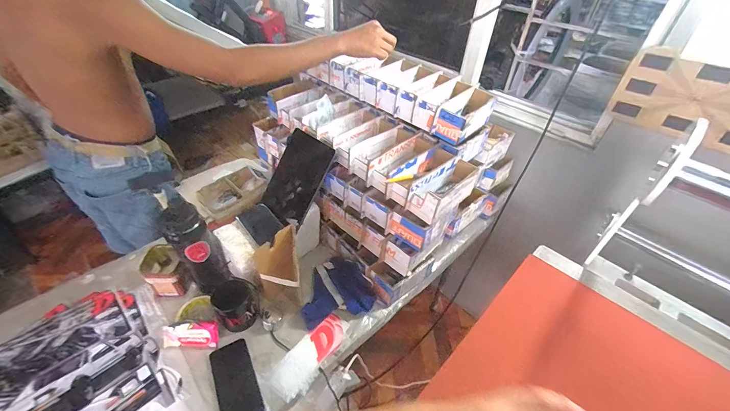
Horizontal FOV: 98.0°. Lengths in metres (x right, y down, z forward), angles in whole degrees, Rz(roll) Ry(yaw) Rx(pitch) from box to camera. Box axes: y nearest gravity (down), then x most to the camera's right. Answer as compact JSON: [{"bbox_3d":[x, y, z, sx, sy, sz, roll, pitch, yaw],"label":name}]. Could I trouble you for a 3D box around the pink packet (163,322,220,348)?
[{"bbox_3d":[-0.379,0.280,0.689,0.117,0.055,0.012,1,4,-2],"label":"pink packet"}]

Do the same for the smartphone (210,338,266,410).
[{"bbox_3d":[-0.264,0.360,0.646,0.078,0.013,0.166,-20,49,-23],"label":"smartphone"}]

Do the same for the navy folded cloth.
[{"bbox_3d":[-0.077,0.201,0.791,0.172,0.065,0.154,-13,46,-16],"label":"navy folded cloth"}]

